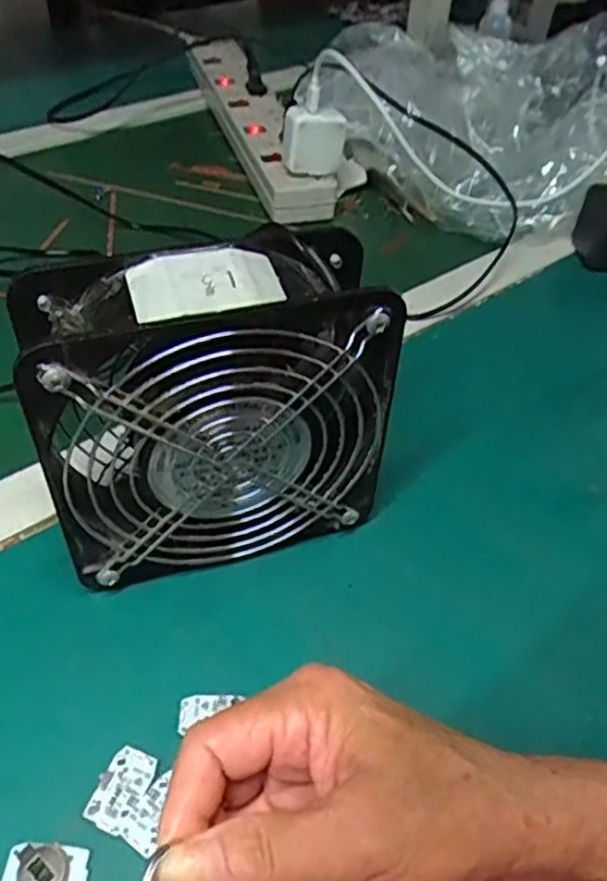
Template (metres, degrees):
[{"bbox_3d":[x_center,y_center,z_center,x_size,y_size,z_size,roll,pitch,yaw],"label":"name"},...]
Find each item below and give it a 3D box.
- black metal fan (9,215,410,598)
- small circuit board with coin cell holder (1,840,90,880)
[{"bbox_3d":[-0.039,-0.007,0.316,0.146,0.151,0.057,-13,47,-16],"label":"black metal fan"},{"bbox_3d":[-0.092,0.154,0.252,0.030,0.004,0.019,7,45,4],"label":"small circuit board with coin cell holder"}]

